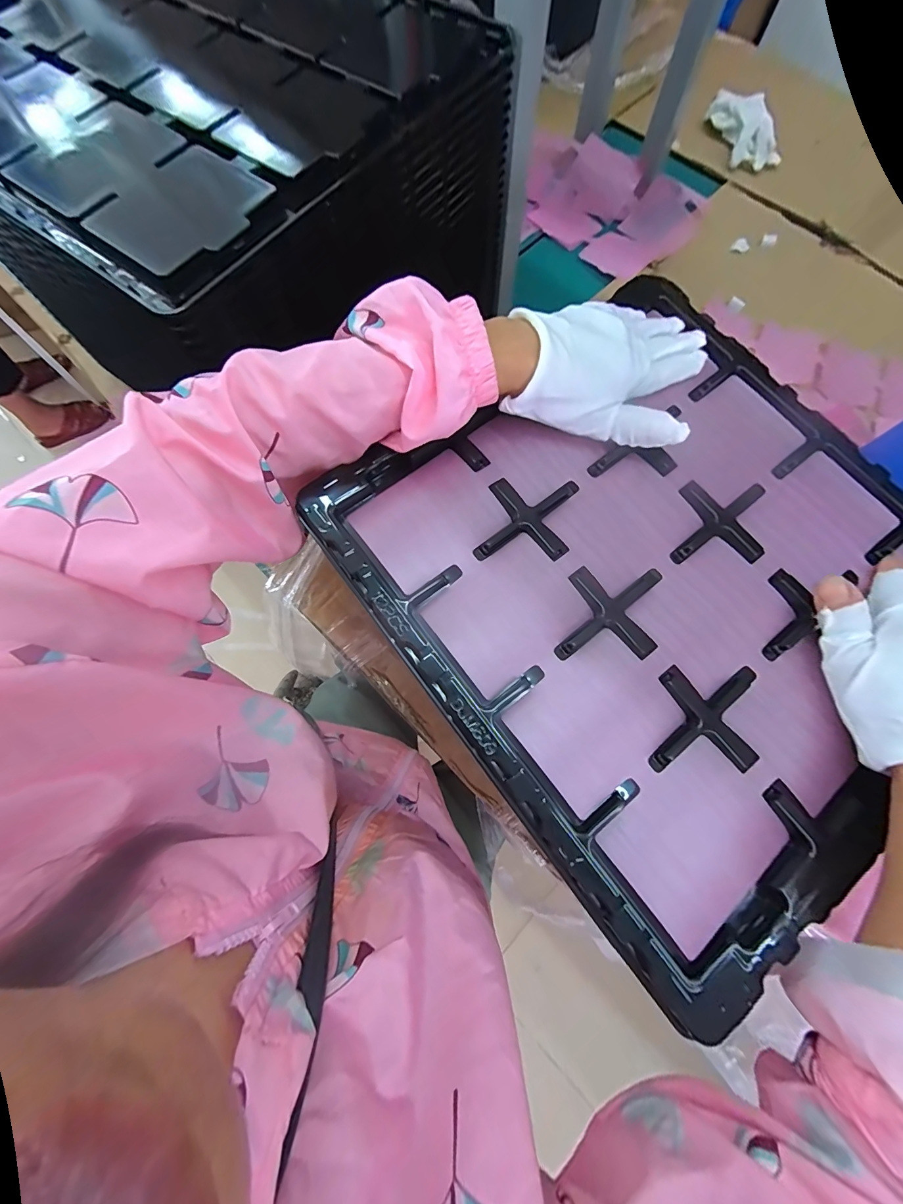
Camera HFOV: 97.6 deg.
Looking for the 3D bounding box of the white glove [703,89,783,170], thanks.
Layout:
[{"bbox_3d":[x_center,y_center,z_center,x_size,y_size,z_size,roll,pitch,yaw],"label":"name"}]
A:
[{"bbox_3d":[0.456,-0.733,0.612,0.071,0.027,0.144,-8,76,-3],"label":"white glove"}]

